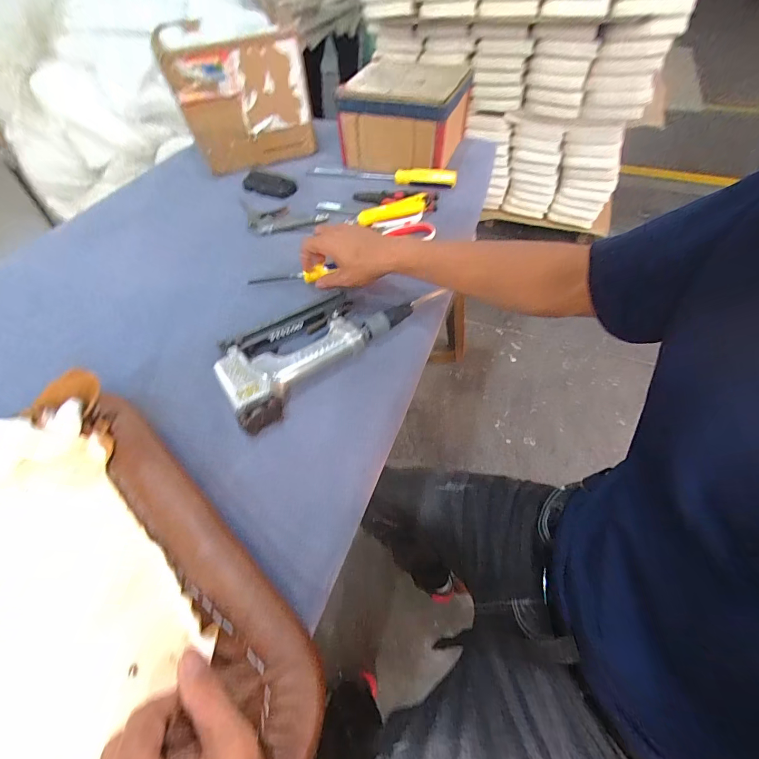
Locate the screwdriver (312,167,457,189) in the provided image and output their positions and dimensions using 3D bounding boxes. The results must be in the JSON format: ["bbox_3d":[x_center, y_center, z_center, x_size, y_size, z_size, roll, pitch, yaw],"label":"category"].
[{"bbox_3d":[0.005,-0.398,0.667,0.280,0.027,0.032,13,56,13],"label":"screwdriver"}]

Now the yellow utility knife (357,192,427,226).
[{"bbox_3d":[0.021,-0.290,0.590,0.123,0.019,0.033,-22,55,-12],"label":"yellow utility knife"}]

